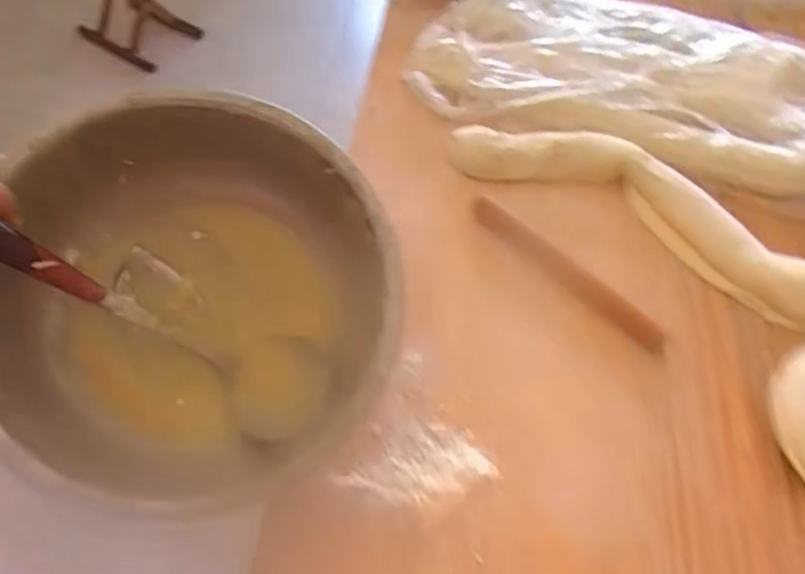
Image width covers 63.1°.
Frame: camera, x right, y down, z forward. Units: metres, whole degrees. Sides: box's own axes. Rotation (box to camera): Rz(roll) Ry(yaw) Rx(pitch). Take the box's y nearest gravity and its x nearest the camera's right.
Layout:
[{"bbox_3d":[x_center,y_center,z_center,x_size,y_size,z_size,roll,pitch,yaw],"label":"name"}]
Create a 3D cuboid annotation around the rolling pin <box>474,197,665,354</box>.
[{"bbox_3d":[0.186,-0.019,0.755,0.023,0.022,0.265,-38,64,-25],"label":"rolling pin"}]

